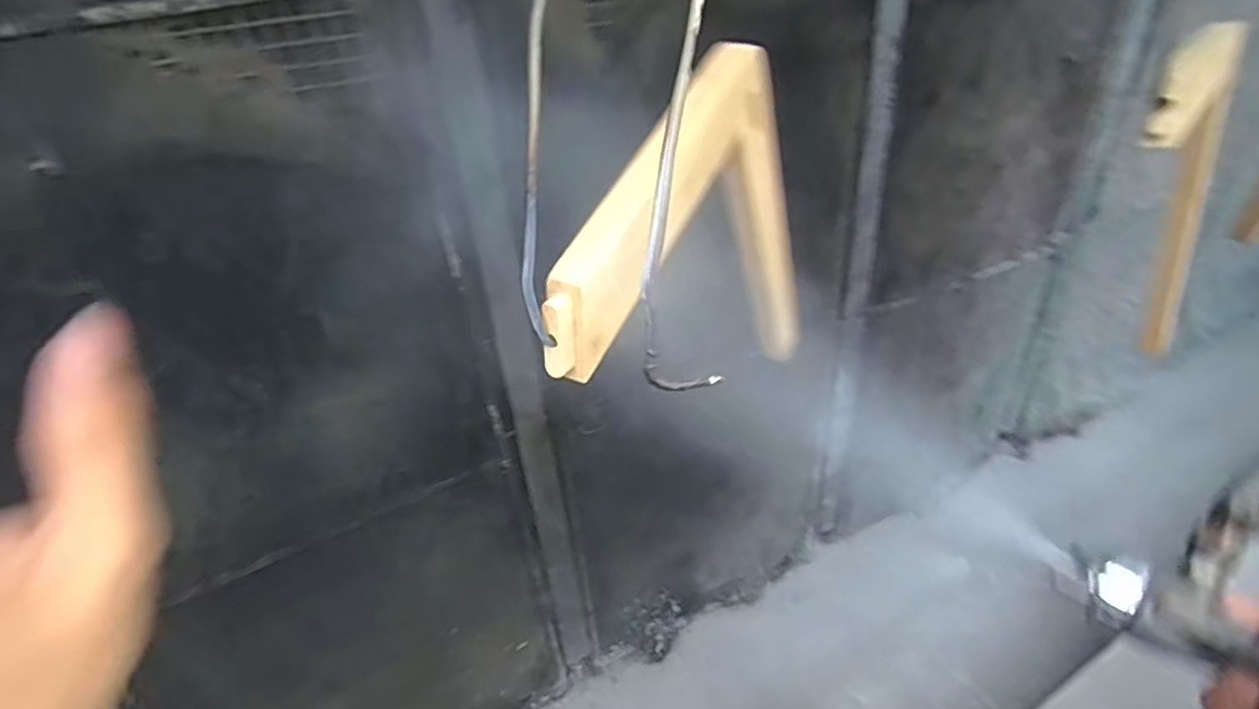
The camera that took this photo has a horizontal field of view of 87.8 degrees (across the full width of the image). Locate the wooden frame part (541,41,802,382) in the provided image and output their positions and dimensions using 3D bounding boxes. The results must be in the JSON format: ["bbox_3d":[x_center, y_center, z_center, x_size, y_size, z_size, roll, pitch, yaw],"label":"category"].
[{"bbox_3d":[0.097,-0.111,0.605,0.038,0.295,0.522,15,15,27],"label":"wooden frame part"}]

